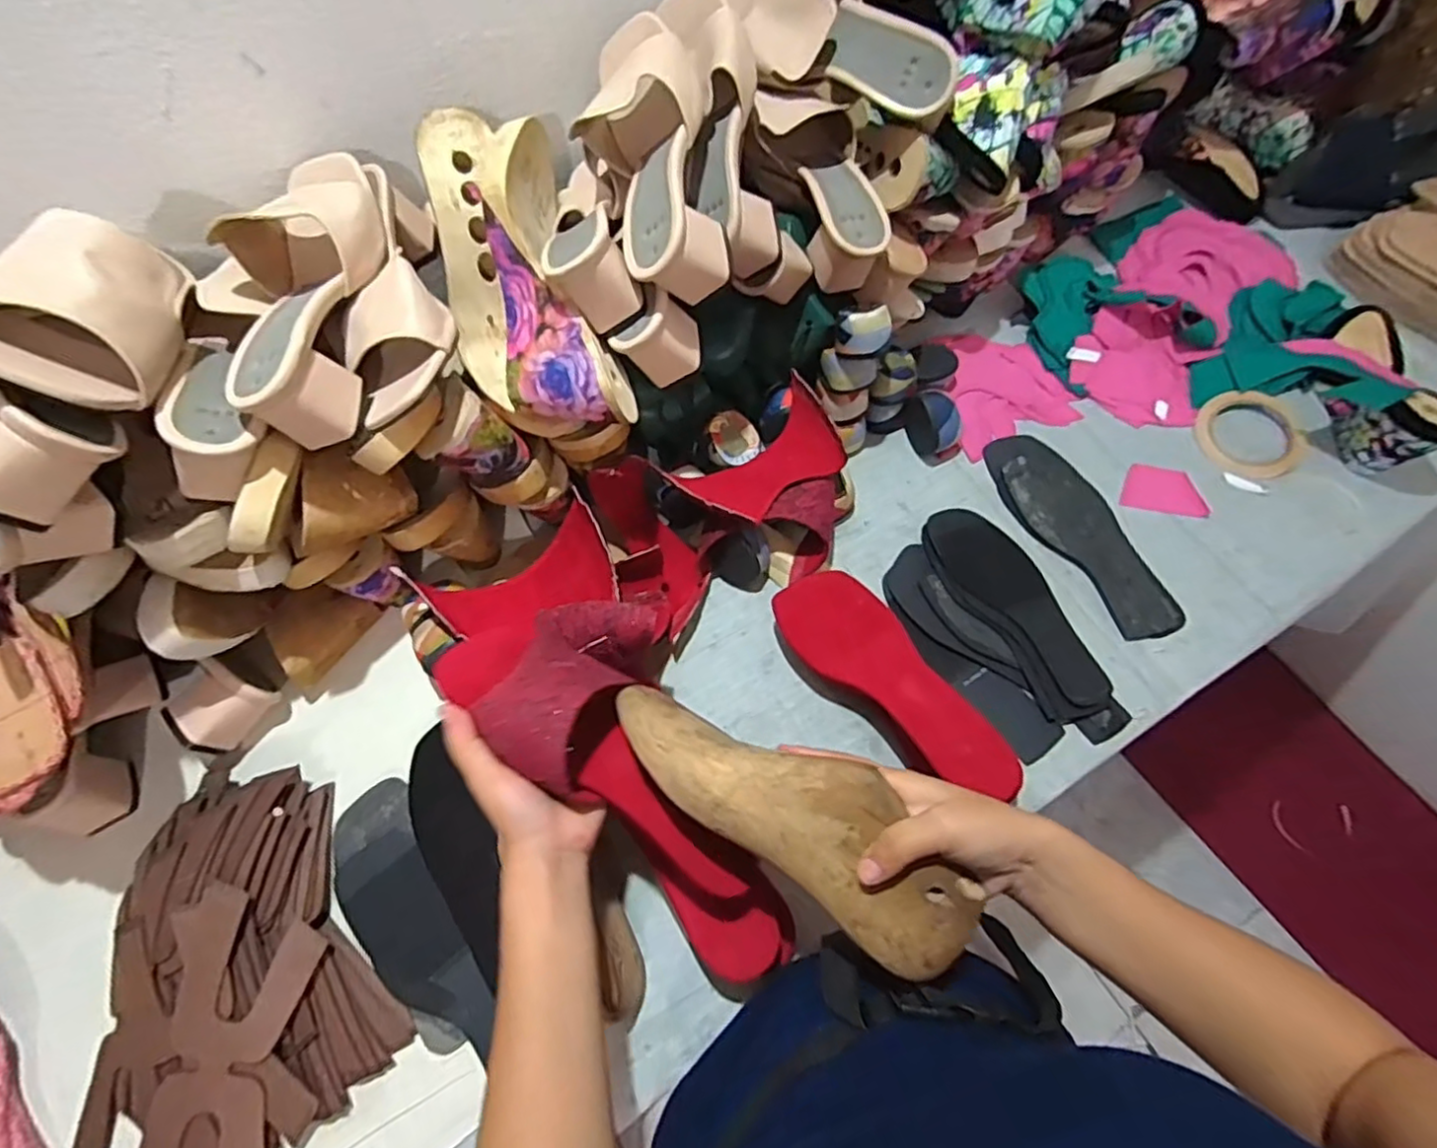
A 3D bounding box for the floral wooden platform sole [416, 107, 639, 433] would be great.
[{"bbox_3d":[-0.157,-0.226,0.514,0.122,0.081,0.265,-23,87,-9],"label":"floral wooden platform sole"}]

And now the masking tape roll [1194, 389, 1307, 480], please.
[{"bbox_3d":[0.558,-0.150,0.683,0.102,0.018,0.116,40,72,18],"label":"masking tape roll"}]

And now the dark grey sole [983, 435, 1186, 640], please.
[{"bbox_3d":[0.351,-0.046,0.640,0.084,0.016,0.238,-23,66,-9],"label":"dark grey sole"}]

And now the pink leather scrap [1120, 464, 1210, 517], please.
[{"bbox_3d":[0.456,-0.086,0.668,0.077,0.008,0.048,15,75,15],"label":"pink leather scrap"}]

